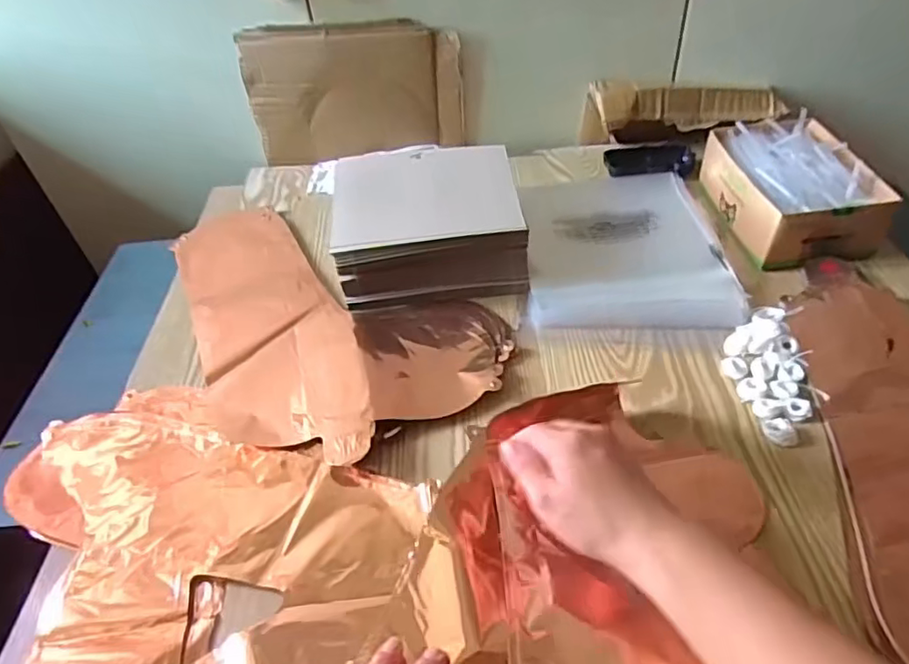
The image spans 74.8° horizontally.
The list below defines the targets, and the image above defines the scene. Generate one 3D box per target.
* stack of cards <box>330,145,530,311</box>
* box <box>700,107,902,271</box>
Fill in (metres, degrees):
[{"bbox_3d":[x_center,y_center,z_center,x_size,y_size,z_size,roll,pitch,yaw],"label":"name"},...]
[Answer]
[{"bbox_3d":[-0.028,-0.121,0.652,0.192,0.086,0.182,-6,44,-1],"label":"stack of cards"},{"bbox_3d":[0.376,-0.163,0.666,0.135,0.073,0.197,-6,44,-2],"label":"box"}]

